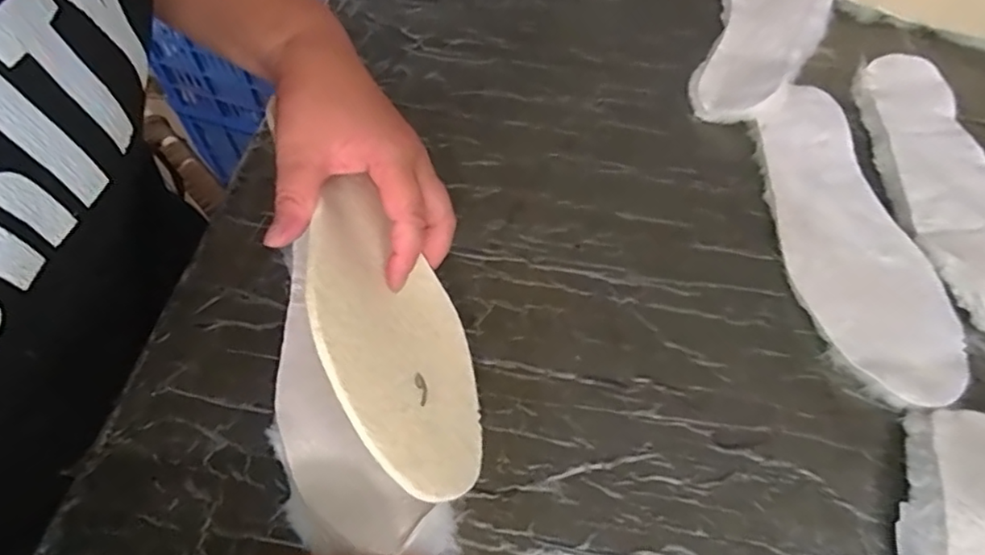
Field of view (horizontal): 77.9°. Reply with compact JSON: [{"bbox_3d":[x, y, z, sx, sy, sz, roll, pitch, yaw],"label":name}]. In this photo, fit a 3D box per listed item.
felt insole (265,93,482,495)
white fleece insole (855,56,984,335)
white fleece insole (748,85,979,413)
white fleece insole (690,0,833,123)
[{"bbox_3d":[-0.055,0.023,0.327,0.094,0.009,0.185,8,53,-49],"label":"felt insole"},{"bbox_3d":[0.343,-0.063,0.453,0.095,0.022,0.270,-5,58,-4],"label":"white fleece insole"},{"bbox_3d":[0.253,-0.035,0.439,0.094,0.023,0.257,-2,58,-2],"label":"white fleece insole"},{"bbox_3d":[0.250,-0.233,0.548,0.093,0.024,0.268,19,60,10],"label":"white fleece insole"}]

